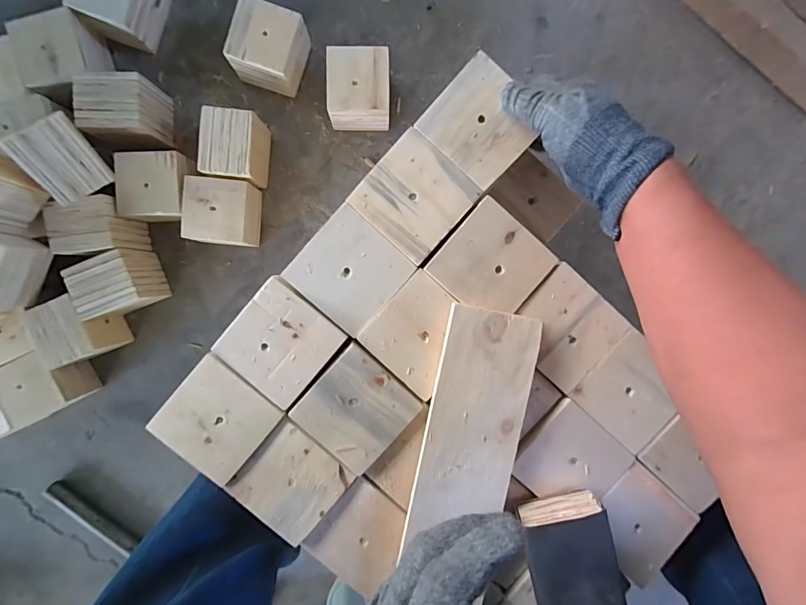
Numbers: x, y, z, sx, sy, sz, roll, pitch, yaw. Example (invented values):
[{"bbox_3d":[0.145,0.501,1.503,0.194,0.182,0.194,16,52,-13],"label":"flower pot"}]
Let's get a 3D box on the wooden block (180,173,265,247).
[{"bbox_3d":[-0.274,-0.135,0.615,0.100,0.076,0.100,4,94,0],"label":"wooden block"}]

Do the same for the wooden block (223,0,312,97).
[{"bbox_3d":[-0.204,-0.387,0.610,0.096,0.077,0.099,22,94,-1],"label":"wooden block"}]

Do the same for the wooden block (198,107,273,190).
[{"bbox_3d":[-0.247,-0.228,0.608,0.087,0.096,0.102,8,94,0],"label":"wooden block"}]

